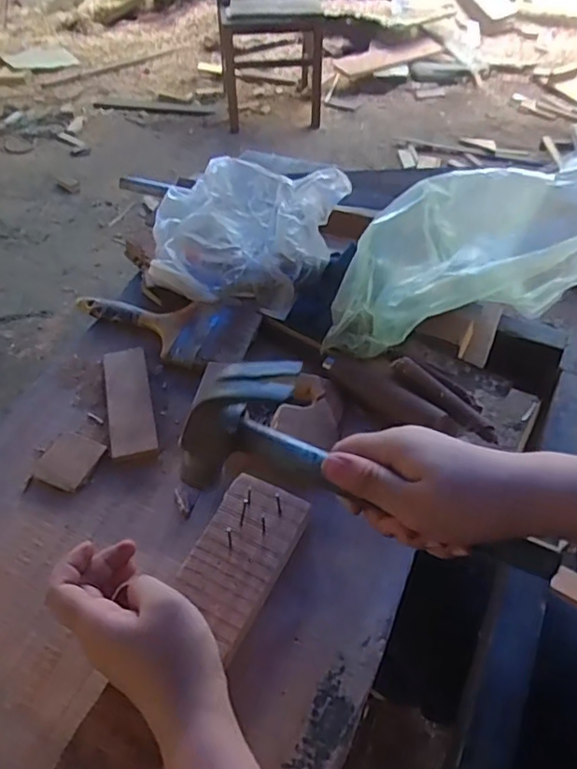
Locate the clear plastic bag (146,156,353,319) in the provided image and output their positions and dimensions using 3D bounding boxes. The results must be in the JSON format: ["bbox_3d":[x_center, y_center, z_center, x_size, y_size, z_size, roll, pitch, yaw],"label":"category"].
[{"bbox_3d":[-0.061,-0.176,0.666,0.230,0.092,0.167,15,49,16],"label":"clear plastic bag"}]

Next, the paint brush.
[{"bbox_3d":[-0.142,-0.075,0.661,0.215,0.020,0.094,15,49,16],"label":"paint brush"}]

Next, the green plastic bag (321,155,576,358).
[{"bbox_3d":[0.201,-0.130,0.570,0.324,0.123,0.095,-16,48,-12],"label":"green plastic bag"}]

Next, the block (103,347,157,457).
[{"bbox_3d":[-0.157,0.015,0.579,0.042,0.009,0.137,-12,47,-9],"label":"block"}]

